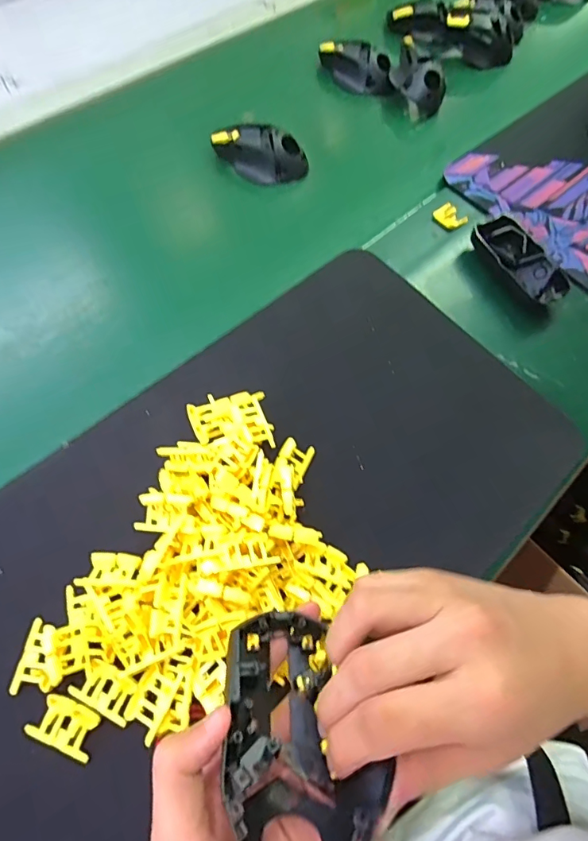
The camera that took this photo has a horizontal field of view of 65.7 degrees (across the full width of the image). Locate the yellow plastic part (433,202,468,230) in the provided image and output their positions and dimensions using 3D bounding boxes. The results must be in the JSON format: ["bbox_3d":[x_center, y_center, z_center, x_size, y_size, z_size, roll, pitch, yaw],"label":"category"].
[{"bbox_3d":[0.173,-0.226,0.505,0.023,0.014,0.033,-34,71,-19],"label":"yellow plastic part"}]

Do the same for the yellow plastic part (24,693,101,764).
[{"bbox_3d":[-0.148,0.197,0.296,0.043,0.005,0.028,21,64,6],"label":"yellow plastic part"}]

